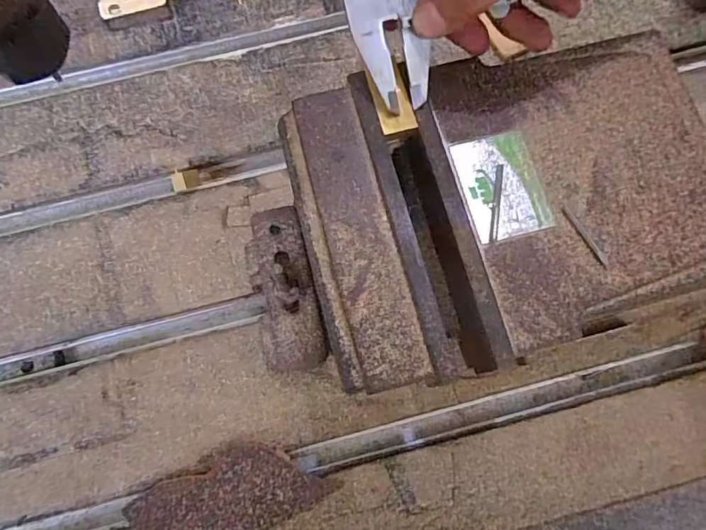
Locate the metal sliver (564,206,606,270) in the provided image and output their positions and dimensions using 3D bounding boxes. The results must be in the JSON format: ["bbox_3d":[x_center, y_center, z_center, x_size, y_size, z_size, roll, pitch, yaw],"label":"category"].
[{"bbox_3d":[0.103,-0.013,0.225,0.004,0.004,0.032,-29,77,-6],"label":"metal sliver"}]

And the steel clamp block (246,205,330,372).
[{"bbox_3d":[-0.042,0.016,0.315,0.038,0.027,0.097,-12,76,-2],"label":"steel clamp block"}]

